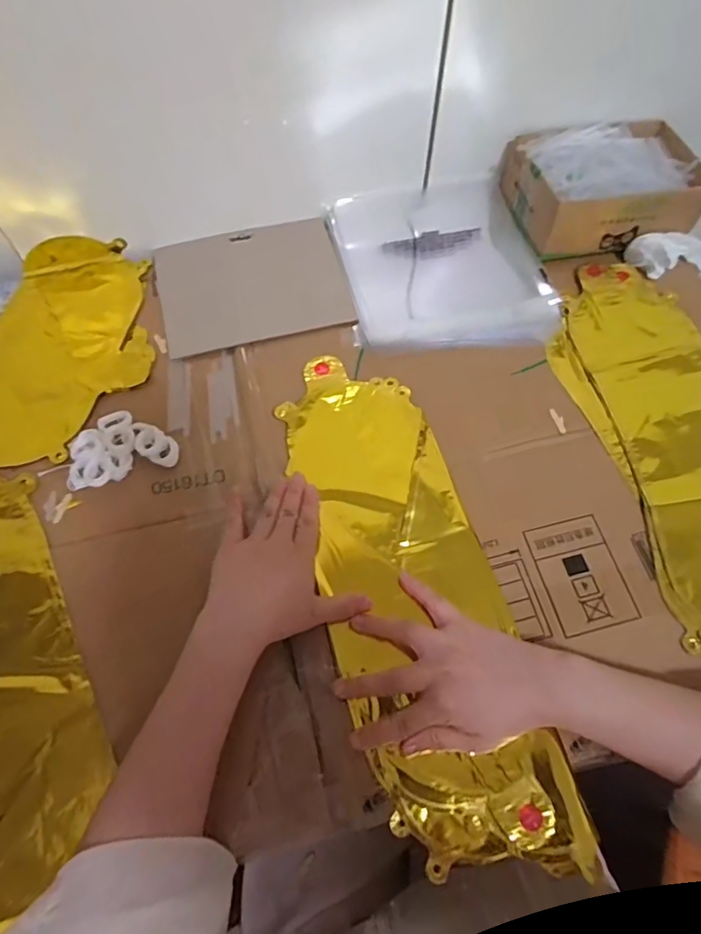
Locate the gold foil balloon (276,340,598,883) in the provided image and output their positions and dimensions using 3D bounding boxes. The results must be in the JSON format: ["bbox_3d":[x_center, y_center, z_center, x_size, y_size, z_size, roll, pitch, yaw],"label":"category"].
[{"bbox_3d":[0.045,0.088,0.437,0.137,0.015,0.433,-16,66,-8],"label":"gold foil balloon"}]

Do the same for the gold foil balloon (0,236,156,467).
[{"bbox_3d":[-0.403,-0.110,0.521,0.394,0.018,0.260,-6,63,-3],"label":"gold foil balloon"}]

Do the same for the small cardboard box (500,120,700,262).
[{"bbox_3d":[0.281,-0.311,0.580,0.190,0.079,0.136,-12,64,-6],"label":"small cardboard box"}]

